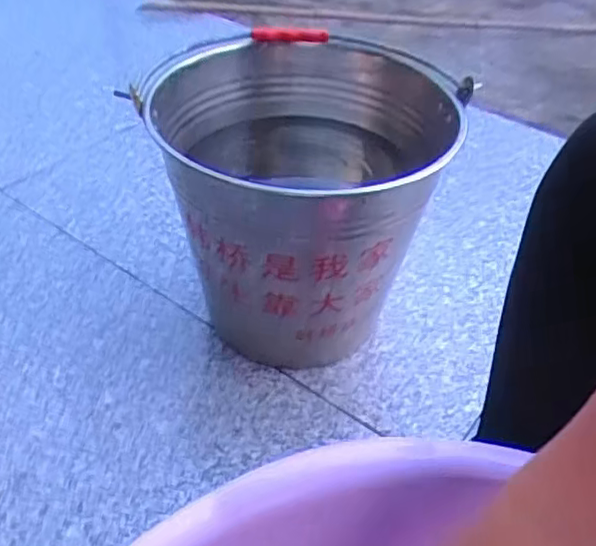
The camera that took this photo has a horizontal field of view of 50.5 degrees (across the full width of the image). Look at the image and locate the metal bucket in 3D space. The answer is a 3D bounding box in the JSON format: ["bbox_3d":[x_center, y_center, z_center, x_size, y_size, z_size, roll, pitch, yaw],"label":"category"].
[{"bbox_3d":[-0.006,-0.077,0.737,0.295,0.310,0.317,-1,45,1],"label":"metal bucket"}]

